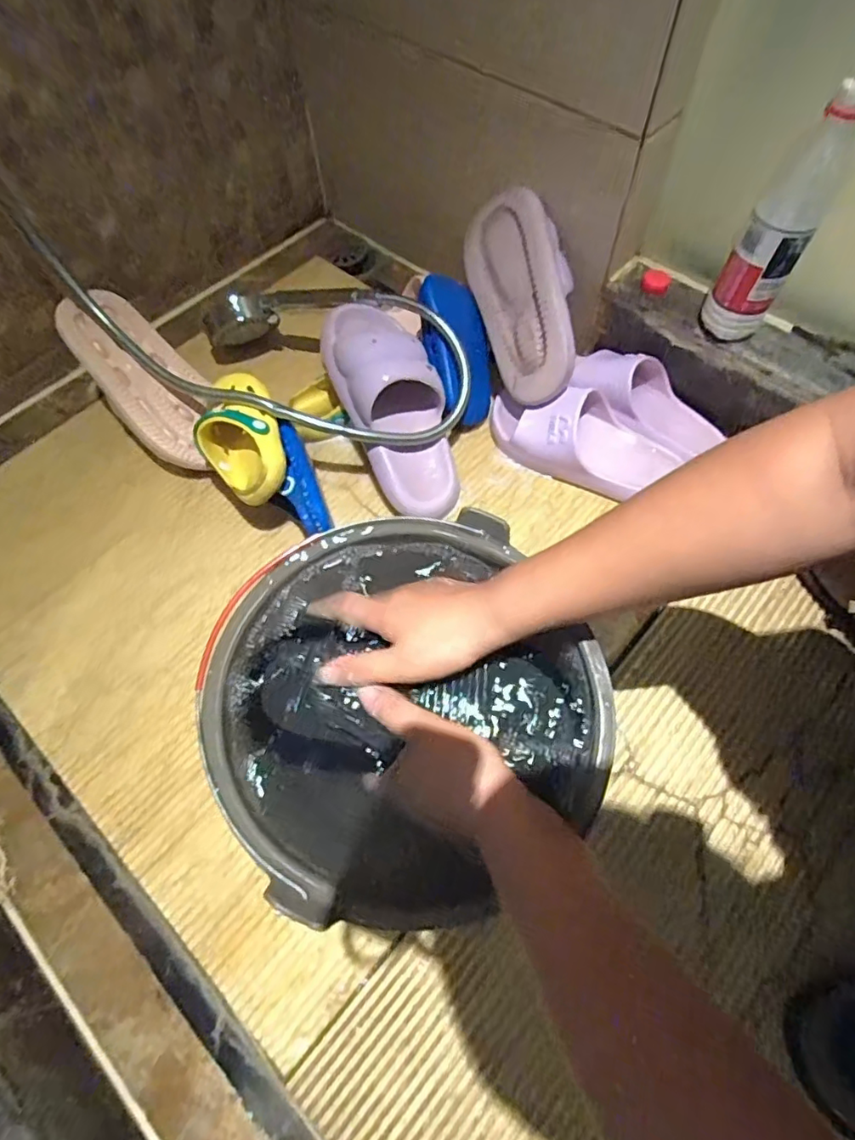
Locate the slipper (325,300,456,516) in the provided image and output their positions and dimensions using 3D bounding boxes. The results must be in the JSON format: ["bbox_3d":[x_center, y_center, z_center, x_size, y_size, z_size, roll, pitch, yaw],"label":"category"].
[{"bbox_3d":[-0.037,-0.189,0.639,0.103,0.068,0.260,-23,94,-11],"label":"slipper"}]

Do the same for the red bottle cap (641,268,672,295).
[{"bbox_3d":[0.271,-0.342,0.663,0.031,0.013,0.035,27,66,15],"label":"red bottle cap"}]

